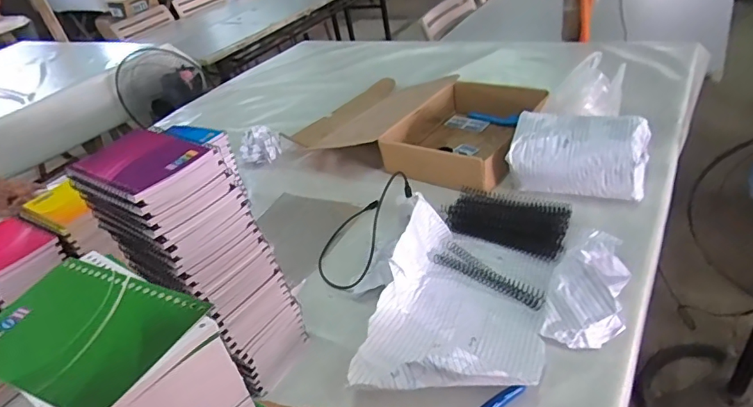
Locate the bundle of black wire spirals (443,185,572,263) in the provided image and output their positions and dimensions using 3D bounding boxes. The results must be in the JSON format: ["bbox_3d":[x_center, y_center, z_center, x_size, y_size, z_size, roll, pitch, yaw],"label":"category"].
[{"bbox_3d":[0.194,0.023,0.719,0.167,0.039,0.095,12,41,31],"label":"bundle of black wire spirals"}]

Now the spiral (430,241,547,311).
[{"bbox_3d":[0.149,0.095,0.650,0.039,0.008,0.160,-34,40,-28],"label":"spiral"}]

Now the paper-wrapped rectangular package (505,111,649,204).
[{"bbox_3d":[0.312,-0.070,0.756,0.195,0.110,0.097,5,38,24],"label":"paper-wrapped rectangular package"}]

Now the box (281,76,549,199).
[{"bbox_3d":[0.077,-0.166,0.996,0.496,0.091,0.340,16,44,35],"label":"box"}]

